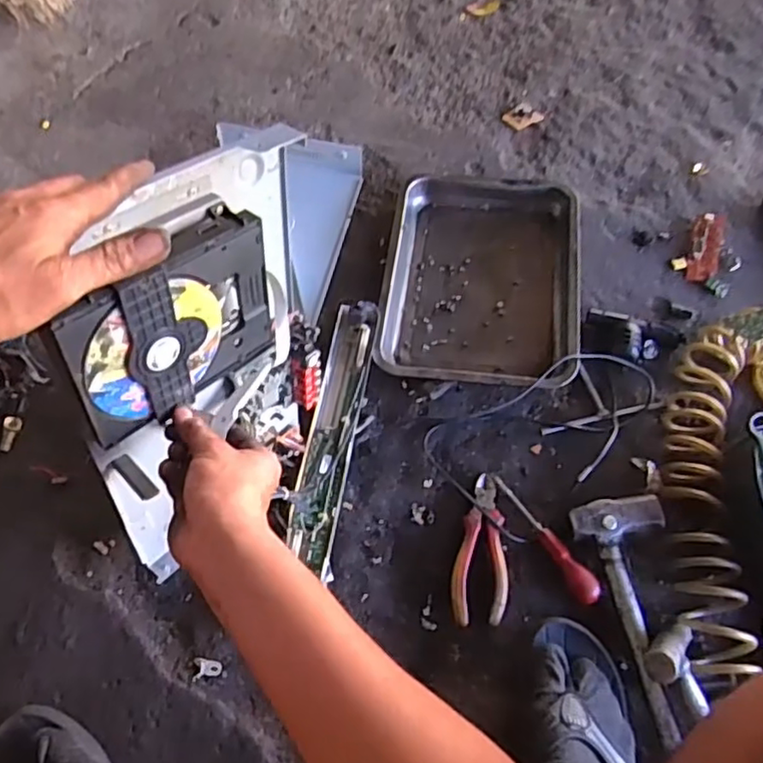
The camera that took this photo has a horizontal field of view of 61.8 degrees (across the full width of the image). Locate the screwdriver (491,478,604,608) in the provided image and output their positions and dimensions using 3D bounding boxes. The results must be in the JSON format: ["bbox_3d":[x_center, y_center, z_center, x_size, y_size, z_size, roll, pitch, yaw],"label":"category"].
[{"bbox_3d":[0.192,0.180,0.748,0.029,0.028,0.174,-28,67,-14],"label":"screwdriver"}]

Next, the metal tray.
[{"bbox_3d":[0.142,-0.150,0.905,0.258,0.060,0.346,7,63,3],"label":"metal tray"}]

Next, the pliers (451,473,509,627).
[{"bbox_3d":[0.113,0.192,0.745,0.061,0.028,0.175,3,63,1],"label":"pliers"}]

